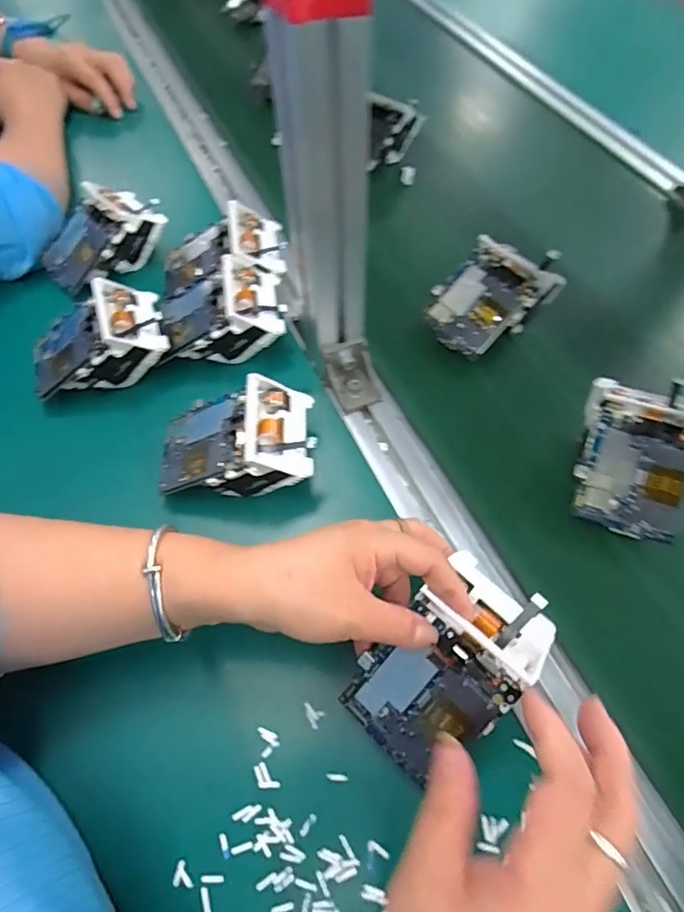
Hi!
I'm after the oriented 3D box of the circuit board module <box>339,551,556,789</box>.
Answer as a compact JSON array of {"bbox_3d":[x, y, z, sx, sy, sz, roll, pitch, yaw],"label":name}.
[{"bbox_3d":[0.062,0.117,0.301,0.076,0.044,0.115,42,100,19],"label":"circuit board module"}]

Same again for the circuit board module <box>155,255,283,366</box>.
[{"bbox_3d":[-0.105,-0.124,0.453,0.105,0.048,0.074,-6,59,-4],"label":"circuit board module"}]

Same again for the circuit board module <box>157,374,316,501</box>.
[{"bbox_3d":[-0.079,-0.012,0.385,0.112,0.048,0.073,-3,59,-2],"label":"circuit board module"}]

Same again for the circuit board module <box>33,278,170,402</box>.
[{"bbox_3d":[-0.210,-0.097,0.443,0.116,0.048,0.077,-18,62,-10],"label":"circuit board module"}]

